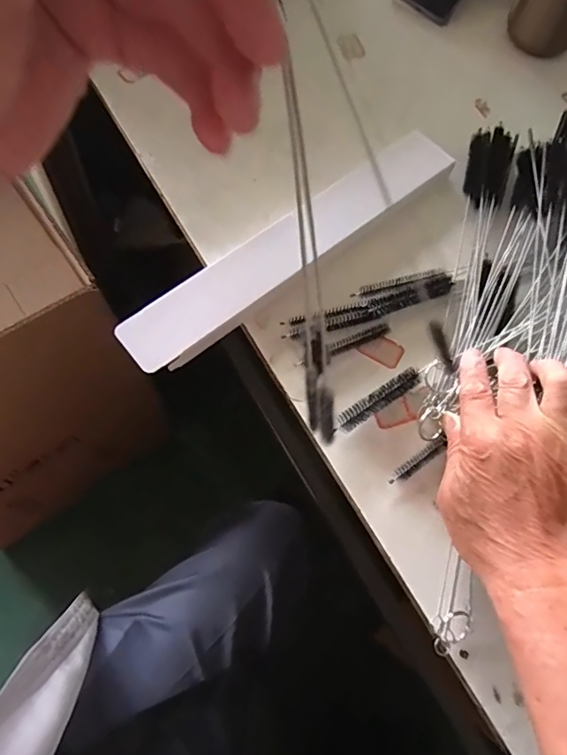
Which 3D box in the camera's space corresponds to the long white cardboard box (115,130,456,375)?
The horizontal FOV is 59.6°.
[{"bbox_3d":[0.011,-0.115,0.426,0.332,0.015,0.053,-37,74,-15],"label":"long white cardboard box"}]

